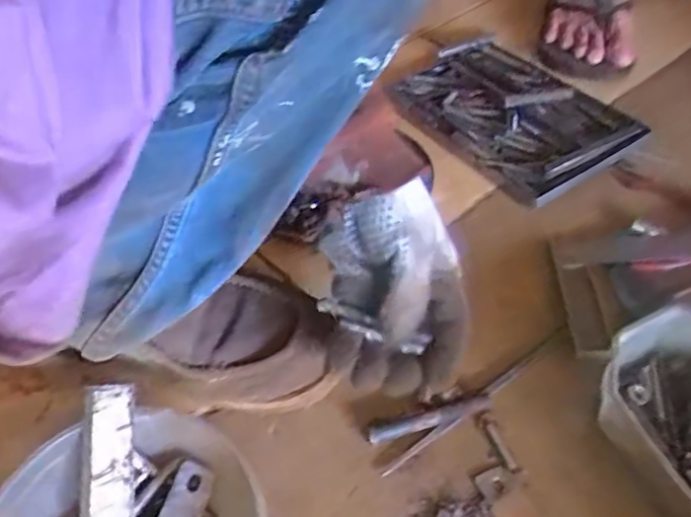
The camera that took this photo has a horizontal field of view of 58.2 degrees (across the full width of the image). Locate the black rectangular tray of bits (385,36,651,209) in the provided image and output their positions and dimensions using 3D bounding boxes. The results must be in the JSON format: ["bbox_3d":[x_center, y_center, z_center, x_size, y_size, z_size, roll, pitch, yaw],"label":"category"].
[{"bbox_3d":[0.178,-0.164,0.679,0.170,0.051,0.252,-27,50,-17],"label":"black rectangular tray of bits"}]

